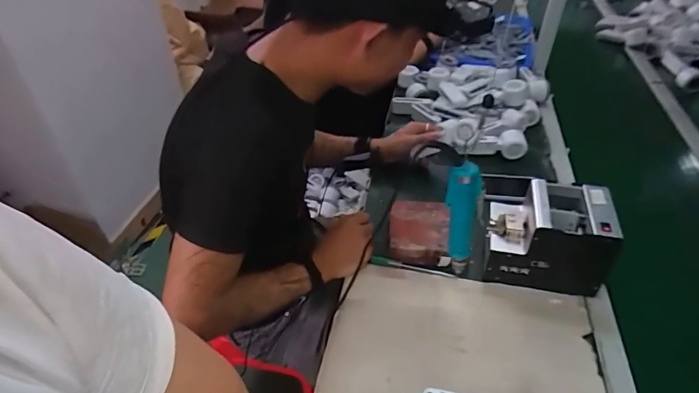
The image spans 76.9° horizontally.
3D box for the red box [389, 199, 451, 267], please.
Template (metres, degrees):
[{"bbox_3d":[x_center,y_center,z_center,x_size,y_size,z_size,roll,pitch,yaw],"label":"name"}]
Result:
[{"bbox_3d":[0.132,0.069,0.828,0.116,0.065,0.126,6,41,6],"label":"red box"}]

